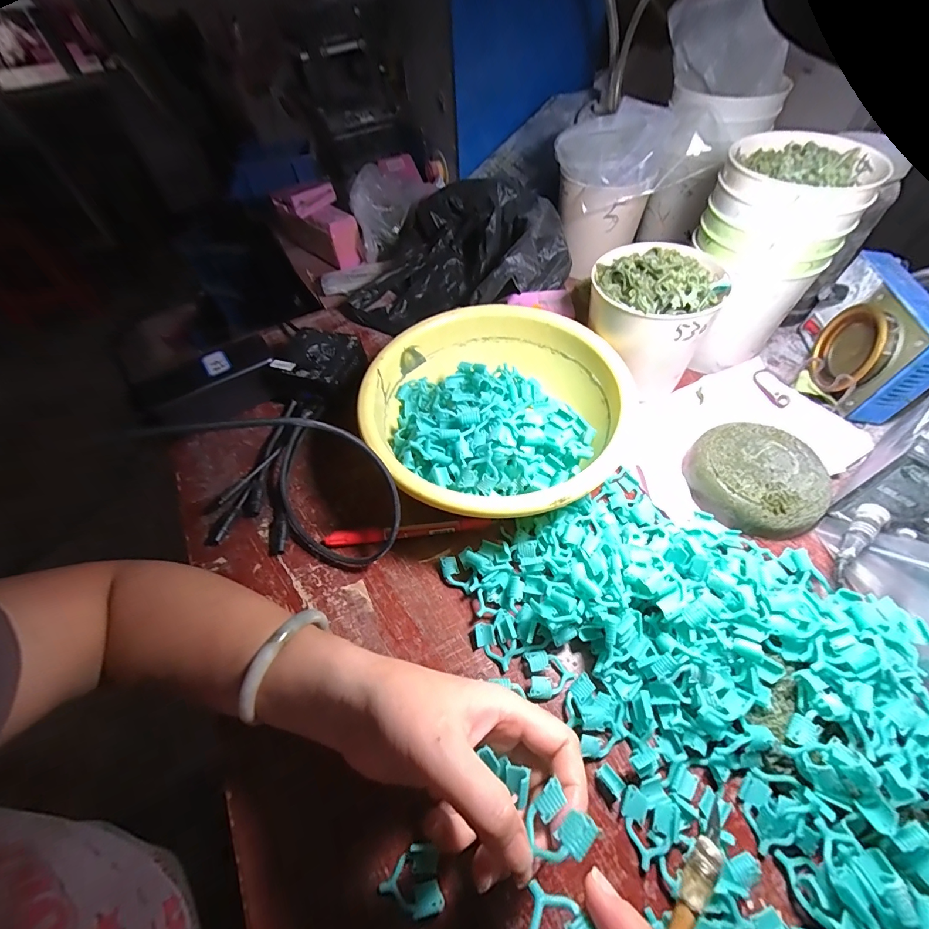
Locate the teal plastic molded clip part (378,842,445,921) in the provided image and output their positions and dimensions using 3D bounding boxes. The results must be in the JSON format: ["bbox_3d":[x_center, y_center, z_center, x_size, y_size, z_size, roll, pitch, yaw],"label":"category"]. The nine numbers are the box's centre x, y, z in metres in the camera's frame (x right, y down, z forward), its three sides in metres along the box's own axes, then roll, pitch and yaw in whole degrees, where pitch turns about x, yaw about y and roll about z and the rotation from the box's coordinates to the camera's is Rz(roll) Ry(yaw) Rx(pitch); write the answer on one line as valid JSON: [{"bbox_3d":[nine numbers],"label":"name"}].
[{"bbox_3d":[-0.031,0.234,0.229,0.033,0.008,0.029,-14,54,-5],"label":"teal plastic molded clip part"}]

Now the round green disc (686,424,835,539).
[{"bbox_3d":[0.247,0.012,0.350,0.096,0.029,0.094,-2,54,3],"label":"round green disc"}]

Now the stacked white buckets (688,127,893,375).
[{"bbox_3d":[0.273,-0.189,0.392,0.112,0.175,0.100,29,61,23],"label":"stacked white buckets"}]

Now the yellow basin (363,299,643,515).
[{"bbox_3d":[0.031,-0.045,0.376,0.218,0.077,0.236,-2,54,3],"label":"yellow basin"}]

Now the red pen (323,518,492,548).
[{"bbox_3d":[-0.049,0.058,0.354,0.141,0.012,0.014,-6,54,0],"label":"red pen"}]

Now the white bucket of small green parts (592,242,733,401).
[{"bbox_3d":[0.172,-0.136,0.394,0.104,0.119,0.097,-2,54,3],"label":"white bucket of small green parts"}]

